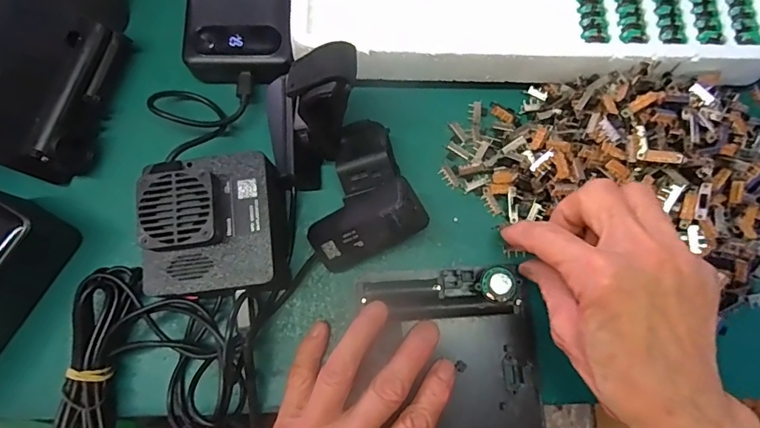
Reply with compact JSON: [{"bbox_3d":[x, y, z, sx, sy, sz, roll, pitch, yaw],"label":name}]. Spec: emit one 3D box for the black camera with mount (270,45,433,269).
[{"bbox_3d":[-0.022,-0.030,0.263,0.068,0.077,0.112,-20,77,-5],"label":"black camera with mount"}]

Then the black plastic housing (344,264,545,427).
[{"bbox_3d":[0.044,0.098,0.265,0.106,0.021,0.128,-1,76,-1],"label":"black plastic housing"}]

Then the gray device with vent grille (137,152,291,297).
[{"bbox_3d":[-0.092,0.008,0.263,0.068,0.060,0.074,-1,76,-1],"label":"gray device with vent grille"}]

